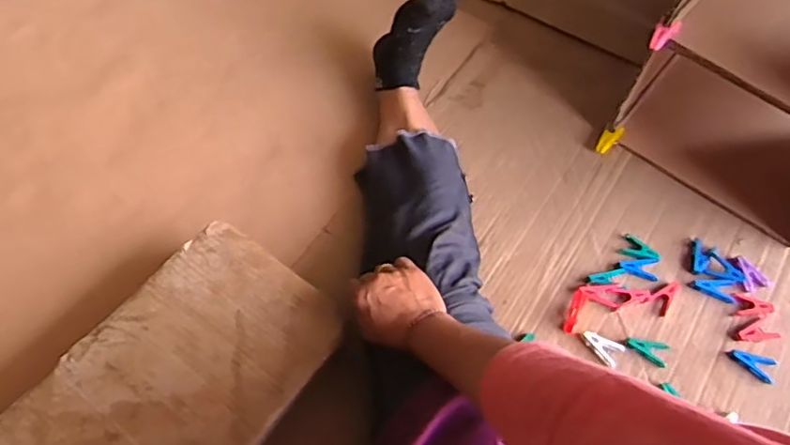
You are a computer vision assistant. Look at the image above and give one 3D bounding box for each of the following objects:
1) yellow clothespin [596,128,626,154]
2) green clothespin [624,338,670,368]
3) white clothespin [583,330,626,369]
[{"bbox_3d":[0.327,-0.128,0.915,0.054,0.013,0.025,-42,73,-4],"label":"yellow clothespin"},{"bbox_3d":[0.322,0.162,0.769,0.055,0.007,0.031,18,62,7],"label":"green clothespin"},{"bbox_3d":[0.263,0.158,0.765,0.051,0.013,0.030,30,64,13],"label":"white clothespin"}]

